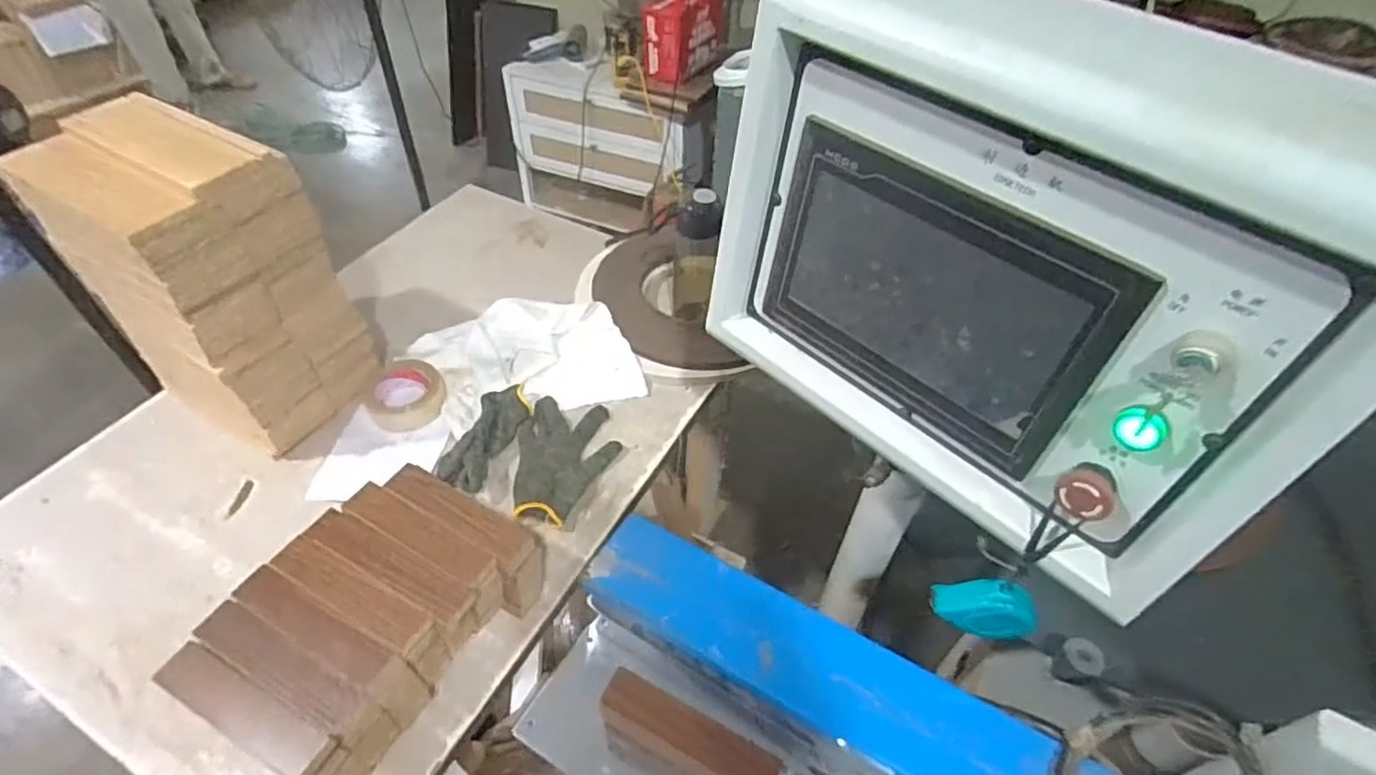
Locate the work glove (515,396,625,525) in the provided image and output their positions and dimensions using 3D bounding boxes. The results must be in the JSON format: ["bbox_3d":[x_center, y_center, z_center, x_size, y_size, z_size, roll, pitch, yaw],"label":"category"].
[{"bbox_3d":[-0.168,0.091,0.902,0.136,0.031,0.190,9,48,6],"label":"work glove"}]

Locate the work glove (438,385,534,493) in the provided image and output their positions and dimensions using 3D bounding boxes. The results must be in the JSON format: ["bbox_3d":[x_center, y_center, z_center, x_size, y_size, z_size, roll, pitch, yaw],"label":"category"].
[{"bbox_3d":[-0.270,0.064,0.911,0.074,0.027,0.166,16,49,12],"label":"work glove"}]

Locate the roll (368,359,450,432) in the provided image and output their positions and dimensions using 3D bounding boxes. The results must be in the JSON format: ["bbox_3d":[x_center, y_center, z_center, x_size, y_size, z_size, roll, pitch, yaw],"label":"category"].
[{"bbox_3d":[-0.398,0.011,0.971,0.107,0.039,0.121,-20,51,-19],"label":"roll"}]

